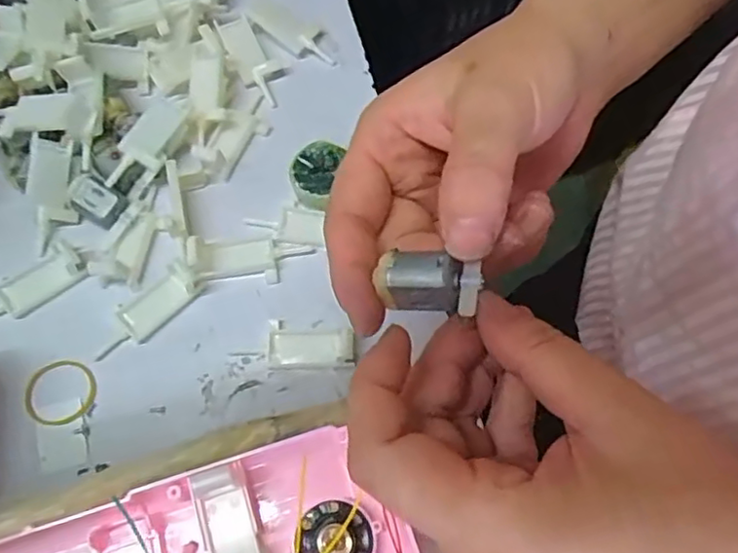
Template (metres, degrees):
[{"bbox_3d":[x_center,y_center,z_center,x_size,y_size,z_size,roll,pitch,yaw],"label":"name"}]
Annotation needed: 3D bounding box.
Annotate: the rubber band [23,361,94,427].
[{"bbox_3d":[-0.140,0.052,0.285,0.031,0.004,0.030,1,65,-3],"label":"rubber band"}]

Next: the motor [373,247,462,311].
[{"bbox_3d":[0.017,0.000,0.207,0.024,0.018,0.017,7,65,0],"label":"motor"}]

